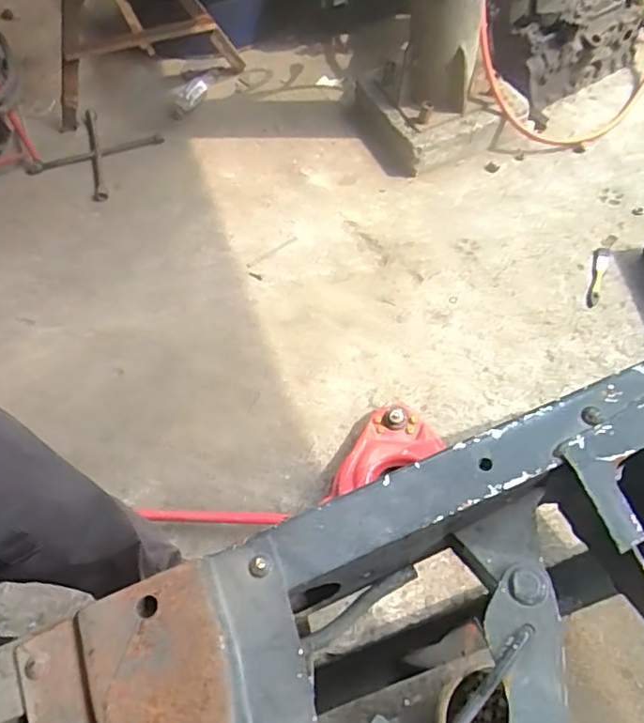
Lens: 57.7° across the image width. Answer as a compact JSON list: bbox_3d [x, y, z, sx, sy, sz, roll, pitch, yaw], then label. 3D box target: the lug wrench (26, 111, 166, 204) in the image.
[{"bbox_3d":[-0.632,-0.579,1.622,0.271,0.036,0.270,23,63,16],"label":"lug wrench"}]

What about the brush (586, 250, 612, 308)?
[{"bbox_3d":[0.625,-0.196,1.328,0.038,0.012,0.169,21,62,15],"label":"brush"}]

